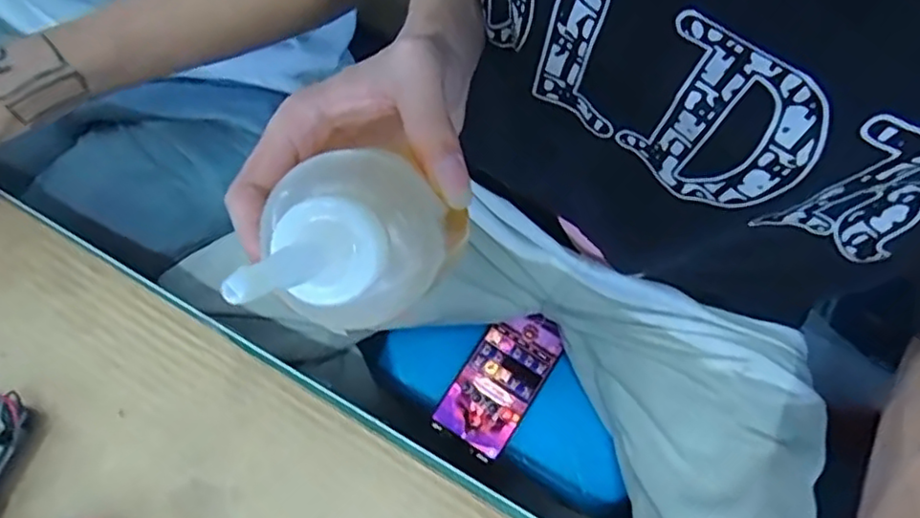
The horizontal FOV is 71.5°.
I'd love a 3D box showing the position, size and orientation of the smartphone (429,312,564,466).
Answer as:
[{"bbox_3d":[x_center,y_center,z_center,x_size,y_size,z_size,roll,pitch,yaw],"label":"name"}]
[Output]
[{"bbox_3d":[0.039,0.117,0.621,0.070,0.009,0.147,33,75,10],"label":"smartphone"}]

